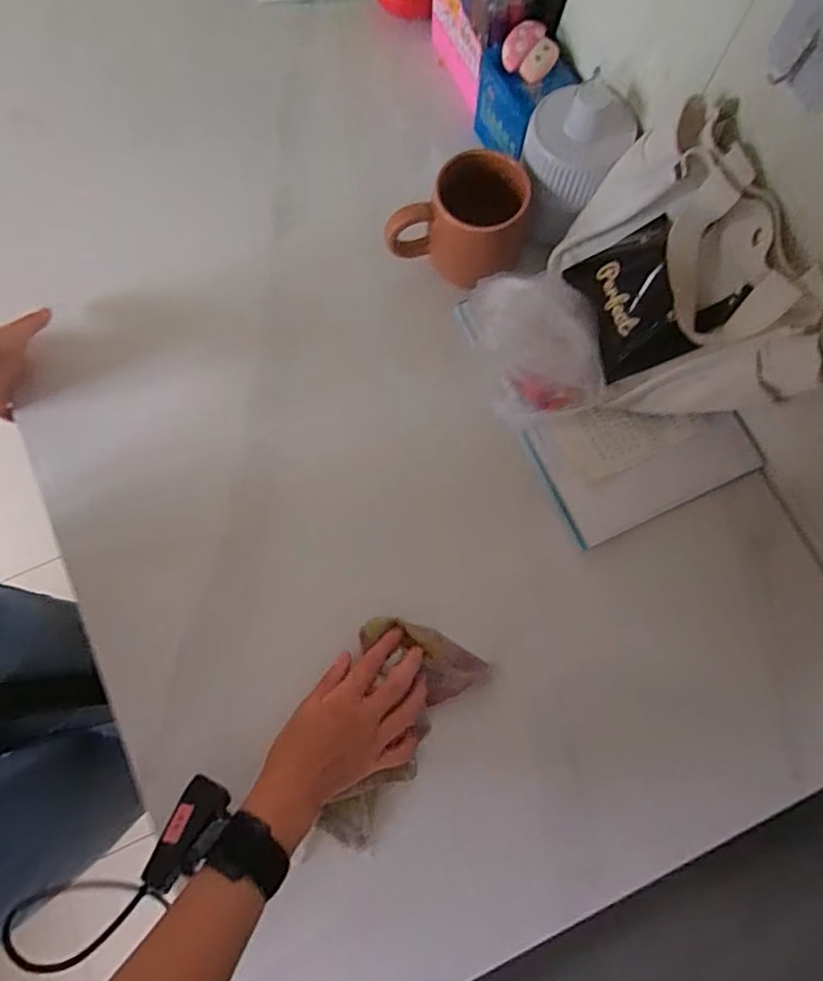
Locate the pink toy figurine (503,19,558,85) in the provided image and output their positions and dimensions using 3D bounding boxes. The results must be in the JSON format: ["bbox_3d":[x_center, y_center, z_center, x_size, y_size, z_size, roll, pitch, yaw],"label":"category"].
[{"bbox_3d":[0.108,-0.398,0.514,0.046,0.018,0.047,0,78,0],"label":"pink toy figurine"}]

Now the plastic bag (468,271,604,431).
[{"bbox_3d":[0.107,-0.126,0.489,0.100,0.049,0.127,-20,79,-5],"label":"plastic bag"}]

